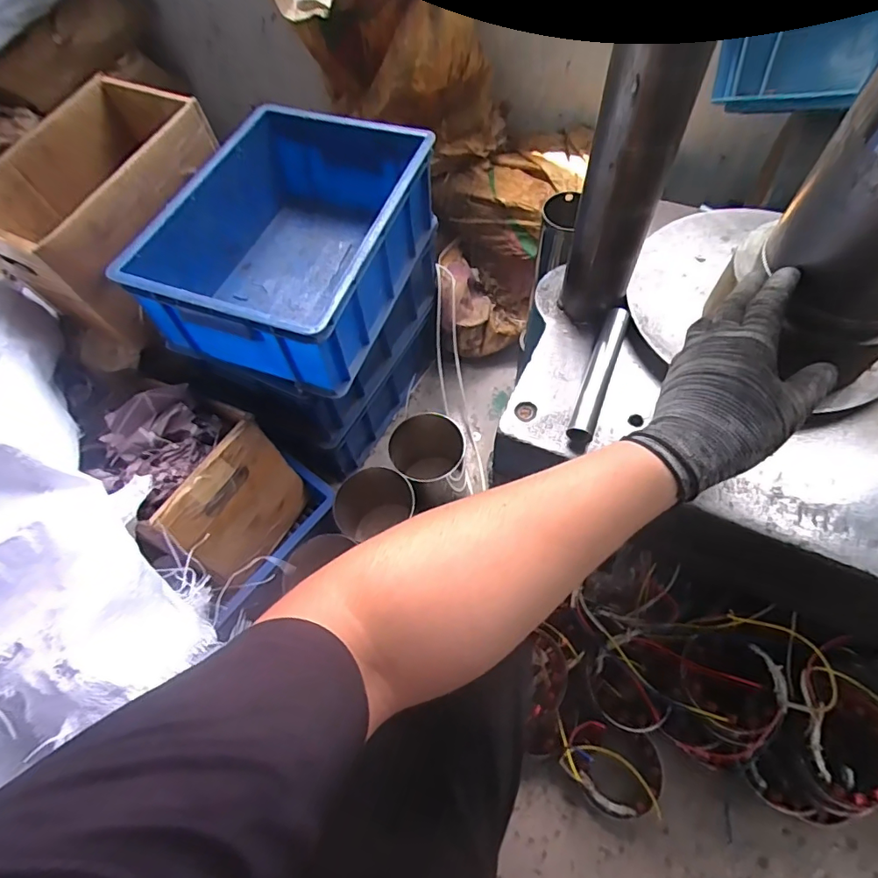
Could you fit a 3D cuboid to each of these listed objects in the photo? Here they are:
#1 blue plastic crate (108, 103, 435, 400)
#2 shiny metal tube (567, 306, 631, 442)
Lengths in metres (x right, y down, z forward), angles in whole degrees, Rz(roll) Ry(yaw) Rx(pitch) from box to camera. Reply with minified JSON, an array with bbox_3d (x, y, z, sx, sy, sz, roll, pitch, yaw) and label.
[{"bbox_3d":[-0.200,-0.292,0.735,0.294,0.150,0.416,15,63,12],"label":"blue plastic crate"},{"bbox_3d":[0.155,-0.065,0.481,0.023,0.016,0.150,19,64,14],"label":"shiny metal tube"}]

